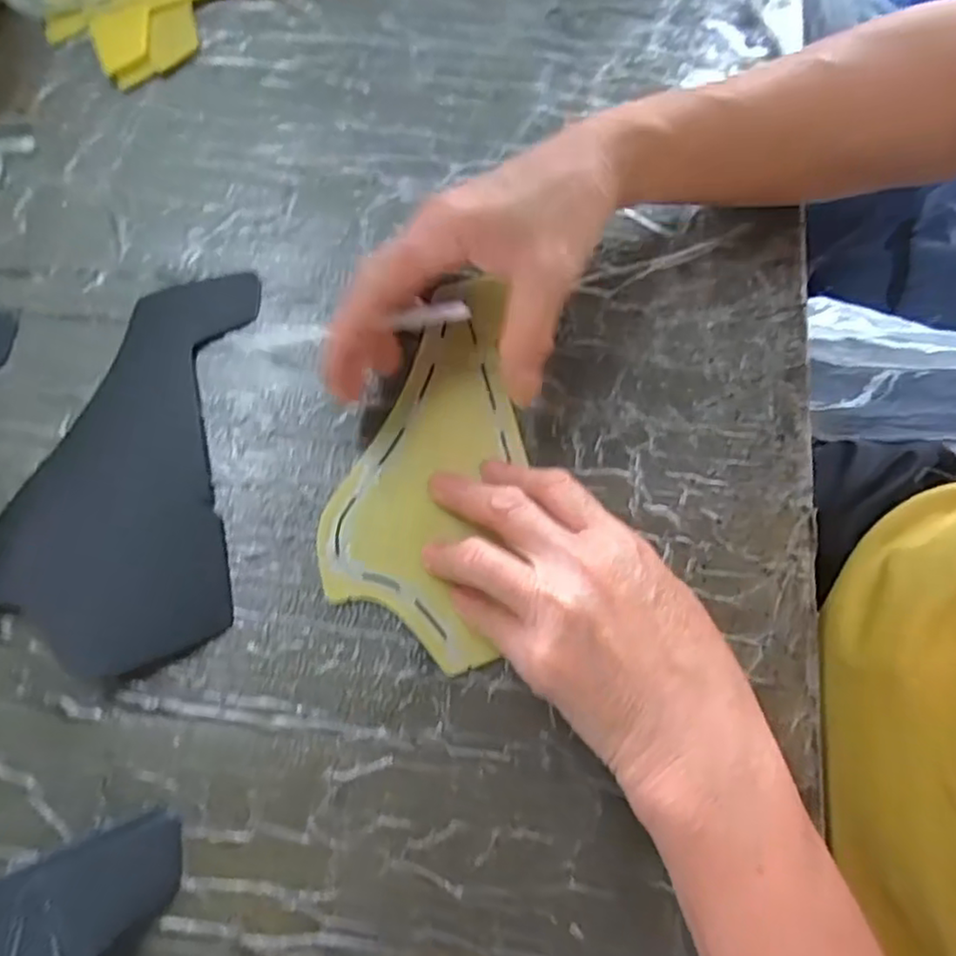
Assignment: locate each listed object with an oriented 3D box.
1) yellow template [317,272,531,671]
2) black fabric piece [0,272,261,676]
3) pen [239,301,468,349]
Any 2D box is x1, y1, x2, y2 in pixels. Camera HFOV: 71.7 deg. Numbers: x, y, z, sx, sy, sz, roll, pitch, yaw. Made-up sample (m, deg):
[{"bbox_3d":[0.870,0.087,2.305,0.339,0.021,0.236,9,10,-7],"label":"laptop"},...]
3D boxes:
[{"bbox_3d":[-0.018,-0.012,0.312,0.080,0.007,0.179,14,75,3],"label":"yellow template"},{"bbox_3d":[-0.165,-0.009,0.308,0.106,0.004,0.185,-1,74,-1],"label":"black fabric piece"},{"bbox_3d":[-0.053,-0.066,0.288,0.100,0.010,0.009,-8,75,2],"label":"pen"}]

